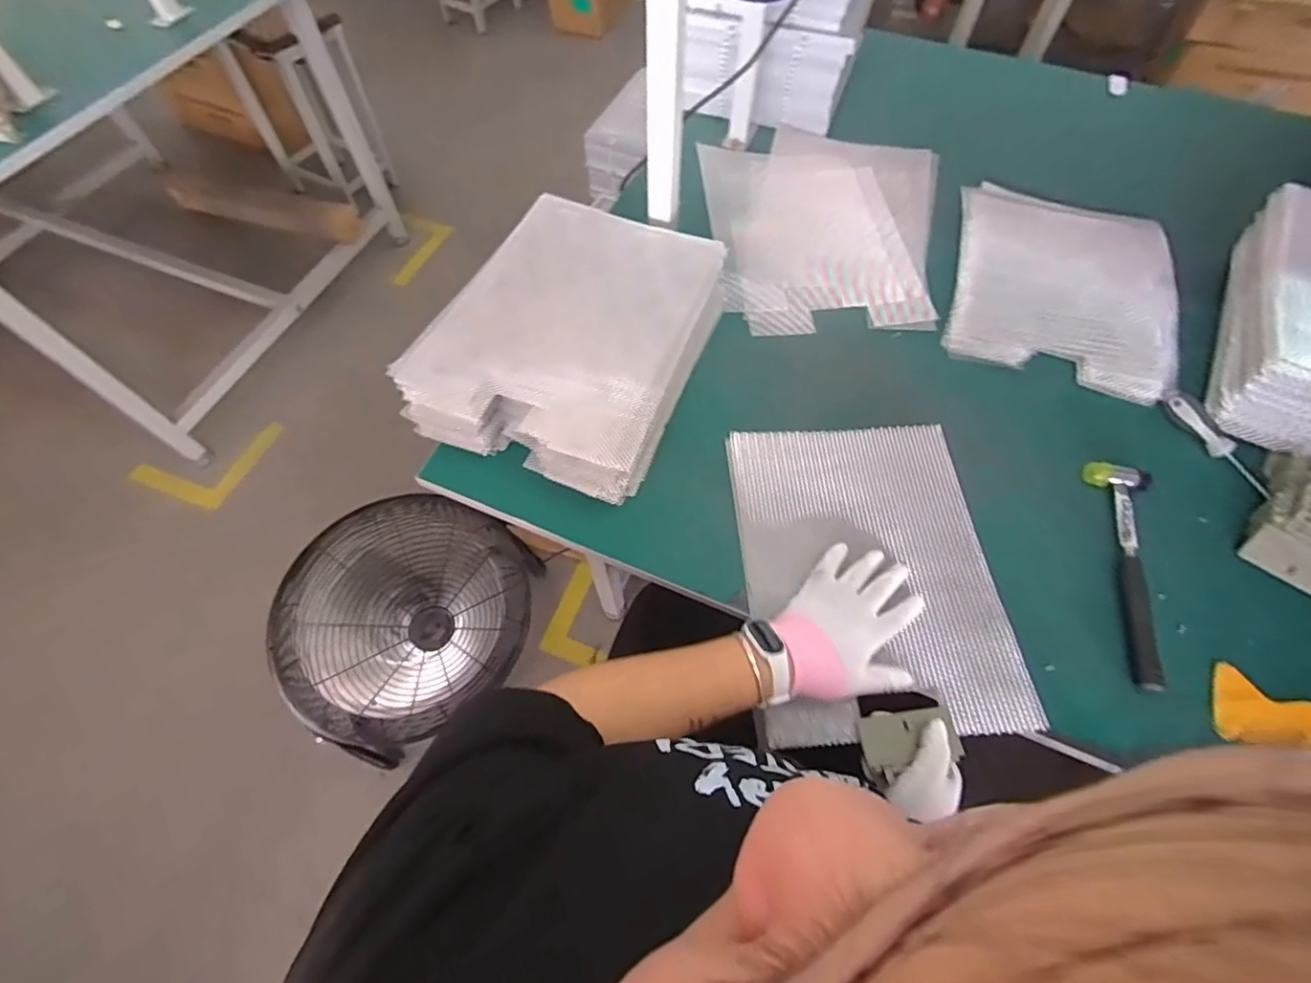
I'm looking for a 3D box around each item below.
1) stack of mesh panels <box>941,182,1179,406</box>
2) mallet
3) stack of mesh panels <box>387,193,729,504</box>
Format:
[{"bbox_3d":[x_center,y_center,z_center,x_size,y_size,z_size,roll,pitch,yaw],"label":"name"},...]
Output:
[{"bbox_3d":[0.547,-0.283,0.777,0.272,0.031,0.335,15,63,8],"label":"stack of mesh panels"},{"bbox_3d":[0.500,0.079,0.591,0.055,0.025,0.243,7,62,4],"label":"mallet"},{"bbox_3d":[-0.096,-0.184,0.675,0.267,0.100,0.337,20,64,11],"label":"stack of mesh panels"}]

